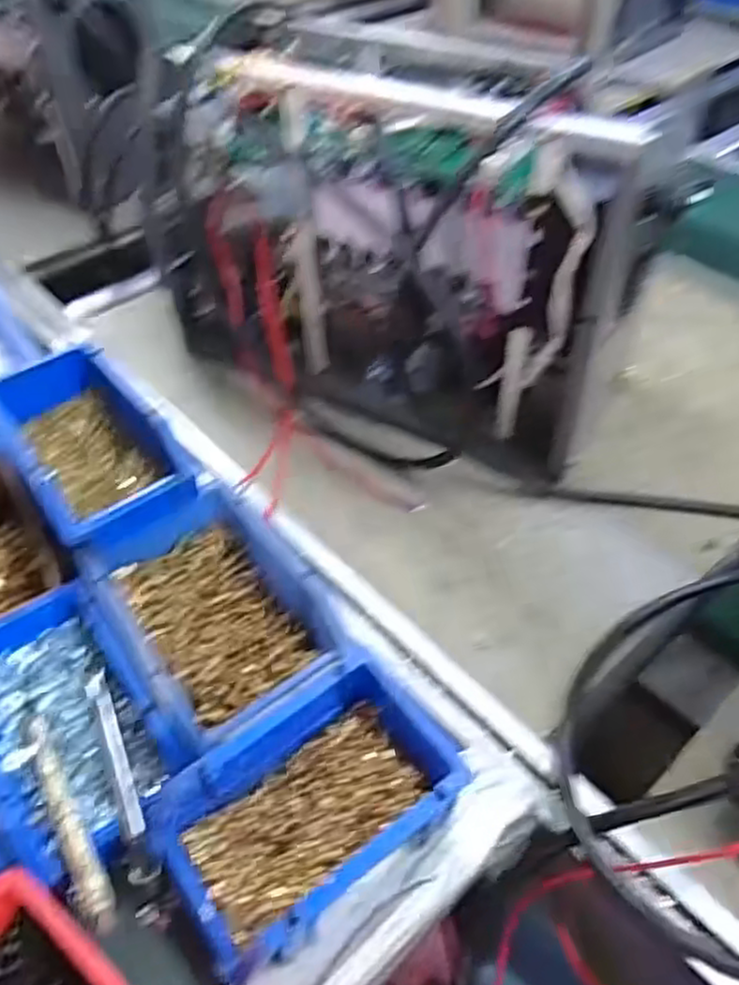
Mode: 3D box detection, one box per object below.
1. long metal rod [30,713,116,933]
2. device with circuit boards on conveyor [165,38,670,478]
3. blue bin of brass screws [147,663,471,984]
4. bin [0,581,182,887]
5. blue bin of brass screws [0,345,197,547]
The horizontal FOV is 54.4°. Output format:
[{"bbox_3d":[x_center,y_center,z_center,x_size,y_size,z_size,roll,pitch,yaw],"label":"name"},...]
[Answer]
[{"bbox_3d":[-0.172,0.184,0.408,0.016,0.013,0.134,-28,54,-22],"label":"long metal rod"},{"bbox_3d":[-0.002,-0.206,0.654,0.444,0.305,0.103,24,53,20],"label":"device with circuit boards on conveyor"},{"bbox_3d":[-0.035,0.182,0.415,0.156,0.070,0.108,-30,55,-23],"label":"blue bin of brass screws"},{"bbox_3d":[-0.190,0.140,0.443,0.100,0.046,0.170,-30,55,-23],"label":"bin"},{"bbox_3d":[-0.212,-0.036,0.533,0.099,0.057,0.160,-34,56,-26],"label":"blue bin of brass screws"}]

